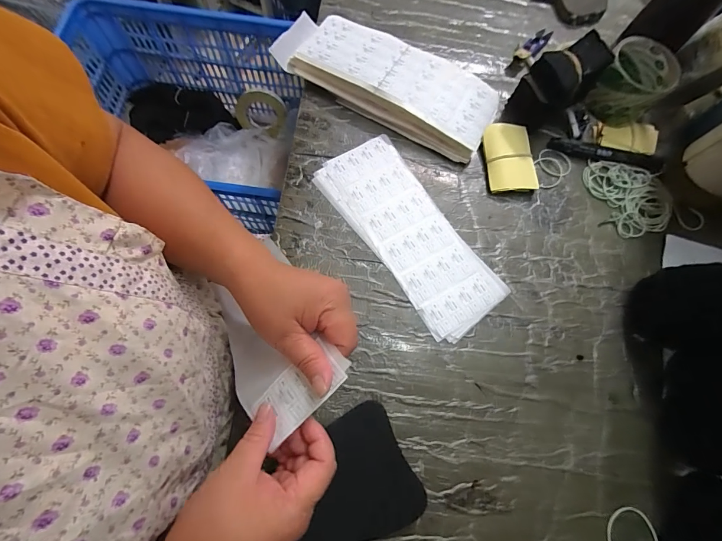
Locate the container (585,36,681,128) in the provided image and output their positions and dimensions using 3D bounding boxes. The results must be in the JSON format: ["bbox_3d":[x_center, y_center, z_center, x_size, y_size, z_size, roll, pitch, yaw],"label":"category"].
[{"bbox_3d":[0.346,-0.239,0.453,0.094,0.067,0.080,-42,79,-13],"label":"container"}]

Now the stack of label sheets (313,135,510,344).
[{"bbox_3d":[0.059,-0.047,0.422,0.108,0.009,0.258,-35,77,-12],"label":"stack of label sheets"}]

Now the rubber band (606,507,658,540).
[{"bbox_3d":[0.264,0.263,0.340,0.049,0.005,0.056,-5,73,-3],"label":"rubber band"}]

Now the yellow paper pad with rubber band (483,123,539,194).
[{"bbox_3d":[0.190,-0.146,0.450,0.060,0.012,0.091,-2,77,0],"label":"yellow paper pad with rubber band"}]

